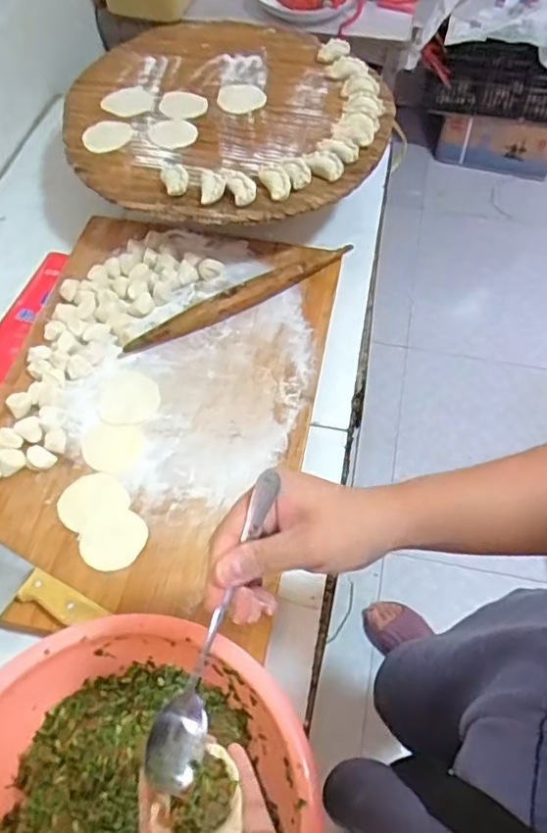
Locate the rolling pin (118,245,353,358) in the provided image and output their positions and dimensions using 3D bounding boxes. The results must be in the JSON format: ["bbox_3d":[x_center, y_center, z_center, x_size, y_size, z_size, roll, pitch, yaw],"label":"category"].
[{"bbox_3d":[-0.038,-0.160,0.783,0.331,0.035,0.029,-29,62,-17],"label":"rolling pin"}]

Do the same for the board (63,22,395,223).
[{"bbox_3d":[-0.062,-0.455,0.873,0.446,0.036,0.460,0,58,0],"label":"board"}]

